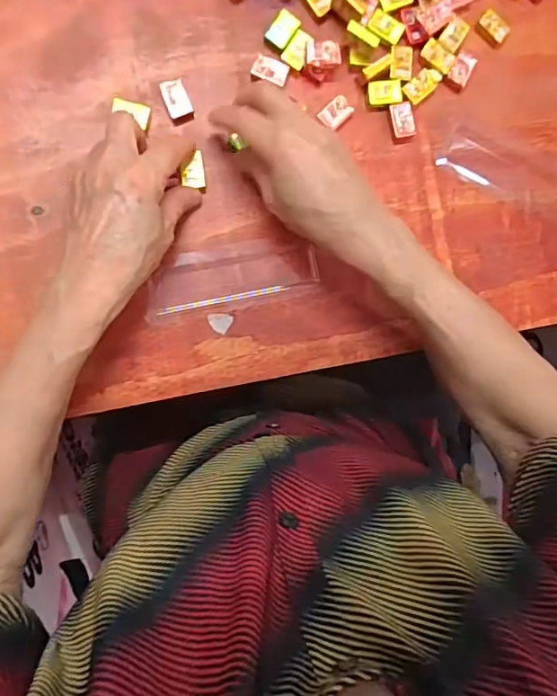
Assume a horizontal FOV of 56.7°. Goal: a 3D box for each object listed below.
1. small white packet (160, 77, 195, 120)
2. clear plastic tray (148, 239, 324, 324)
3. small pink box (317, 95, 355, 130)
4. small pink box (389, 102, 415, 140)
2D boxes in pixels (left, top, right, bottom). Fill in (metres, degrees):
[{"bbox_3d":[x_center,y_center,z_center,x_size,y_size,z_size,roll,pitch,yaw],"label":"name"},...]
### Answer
[{"bbox_3d":[-0.072,-0.178,0.370,0.019,0.013,0.025,-23,96,-7],"label":"small white packet"},{"bbox_3d":[-0.034,-0.053,0.385,0.125,0.008,0.048,-11,94,-8],"label":"clear plastic tray"},{"bbox_3d":[0.043,-0.175,0.387,0.017,0.011,0.024,45,85,-8],"label":"small pink box"},{"bbox_3d":[0.096,-0.174,0.396,0.017,0.006,0.024,-17,95,-8],"label":"small pink box"}]

